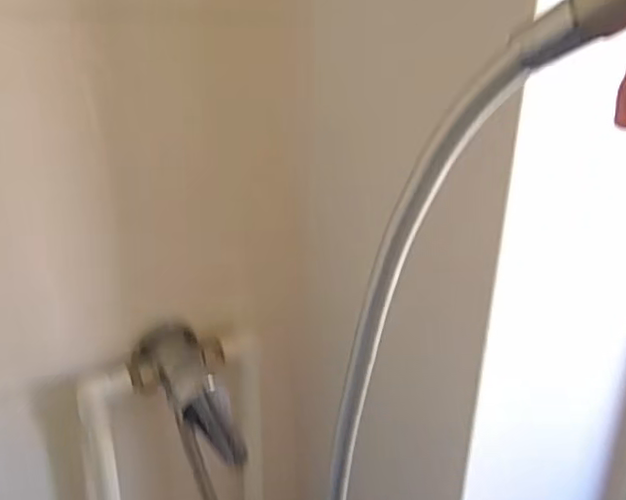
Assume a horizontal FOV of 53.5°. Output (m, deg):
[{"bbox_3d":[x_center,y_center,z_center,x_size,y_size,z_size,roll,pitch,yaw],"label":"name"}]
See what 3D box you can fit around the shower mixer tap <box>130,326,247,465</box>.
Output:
[{"bbox_3d":[-0.115,0.135,0.566,0.084,0.100,0.101,-11,25,-23],"label":"shower mixer tap"}]

